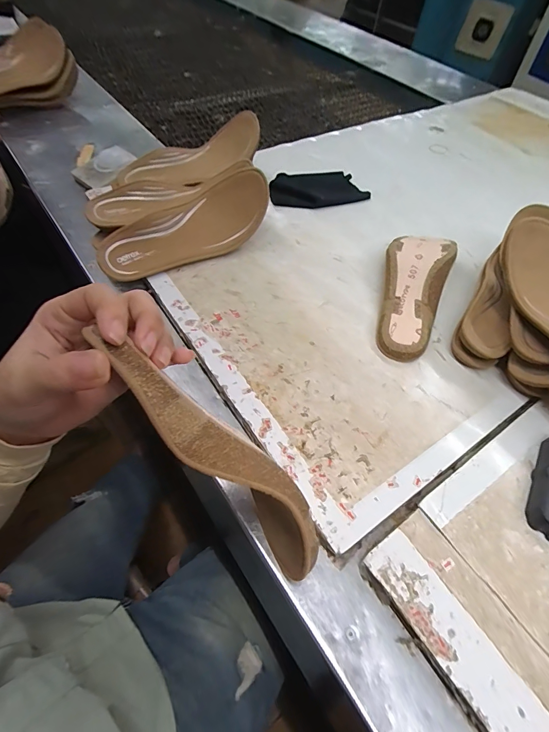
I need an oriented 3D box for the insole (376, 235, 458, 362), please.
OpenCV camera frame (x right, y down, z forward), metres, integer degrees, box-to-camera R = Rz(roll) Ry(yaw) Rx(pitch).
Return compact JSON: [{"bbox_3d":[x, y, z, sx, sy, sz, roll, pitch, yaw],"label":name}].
[{"bbox_3d":[0.178,-0.104,0.487,0.087,0.046,0.214,22,55,11],"label":"insole"}]

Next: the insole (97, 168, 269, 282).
[{"bbox_3d":[-0.114,-0.182,0.499,0.244,0.043,0.089,-34,105,-15],"label":"insole"}]

